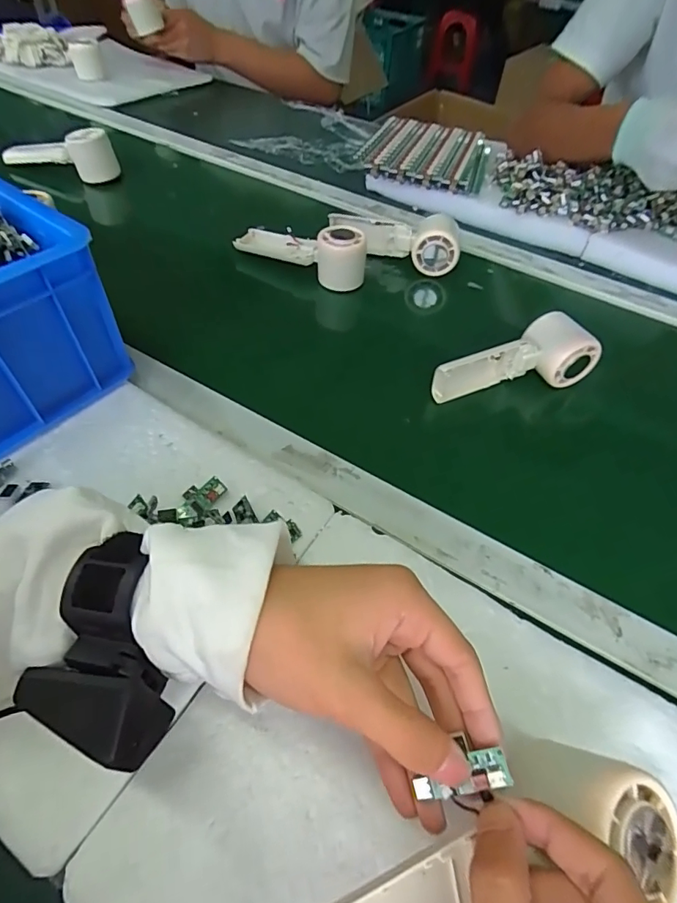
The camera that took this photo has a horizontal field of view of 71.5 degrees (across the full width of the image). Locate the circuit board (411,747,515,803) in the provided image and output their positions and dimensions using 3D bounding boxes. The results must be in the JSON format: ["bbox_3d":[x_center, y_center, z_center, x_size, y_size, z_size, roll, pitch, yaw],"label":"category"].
[{"bbox_3d":[0.053,0.139,0.199,0.039,0.010,0.013,-25,54,7],"label":"circuit board"}]

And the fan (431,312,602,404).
[{"bbox_3d":[0.166,-0.093,0.460,0.162,0.052,0.049,-8,53,-8],"label":"fan"}]

